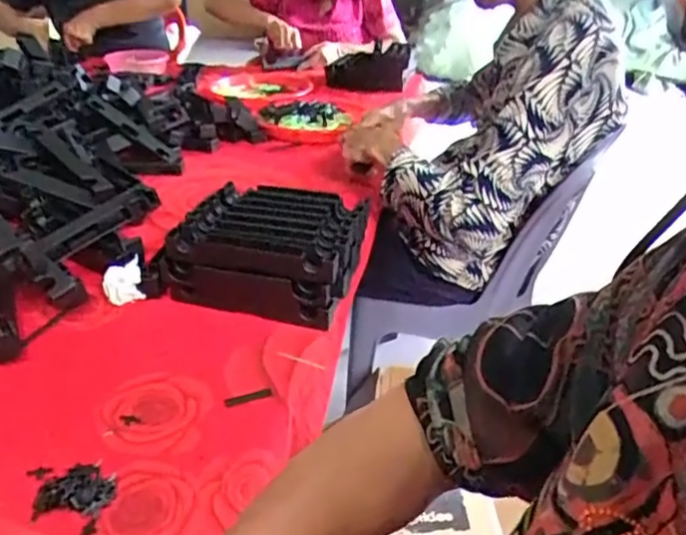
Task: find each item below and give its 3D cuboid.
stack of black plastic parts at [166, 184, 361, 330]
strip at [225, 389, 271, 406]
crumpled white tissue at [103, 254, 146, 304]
[{"bbox_3d":[-0.085,-0.023,0.788,0.208,0.085,0.182,9,28,14],"label":"stack of black plastic parts"},{"bbox_3d":[-0.092,0.125,0.615,0.046,0.004,0.011,-11,30,-23],"label":"strip"},{"bbox_3d":[-0.259,0.018,0.752,0.044,0.044,0.043,-12,30,-24],"label":"crumpled white tissue"}]

